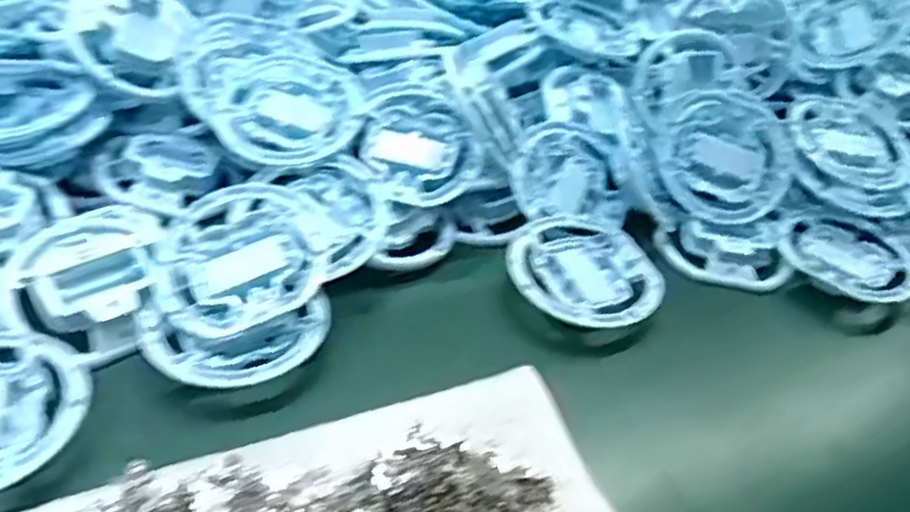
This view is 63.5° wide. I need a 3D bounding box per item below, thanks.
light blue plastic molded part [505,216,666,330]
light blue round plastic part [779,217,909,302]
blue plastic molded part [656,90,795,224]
[{"bbox_3d":[0.089,0.008,0.510,0.100,0.015,0.095,4,42,-4],"label":"light blue plastic molded part"},{"bbox_3d":[0.303,0.000,0.561,0.102,0.011,0.082,24,44,18],"label":"light blue round plastic part"},{"bbox_3d":[0.216,-0.079,0.581,0.102,0.019,0.101,1,83,-4],"label":"blue plastic molded part"}]

